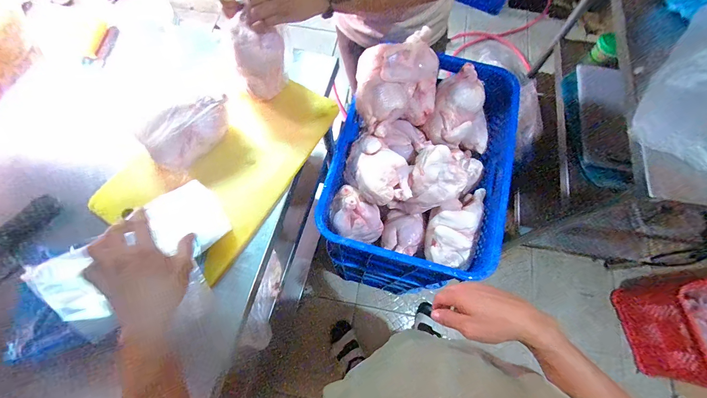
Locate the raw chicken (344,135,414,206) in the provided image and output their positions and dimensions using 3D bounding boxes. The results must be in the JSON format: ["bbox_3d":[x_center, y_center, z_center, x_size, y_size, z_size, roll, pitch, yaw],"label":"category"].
[{"bbox_3d":[0.051,-0.062,0.639,0.120,0.096,0.169,-20,72,-8],"label":"raw chicken"}]

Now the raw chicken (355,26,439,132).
[{"bbox_3d":[0.104,-0.262,0.659,0.234,0.115,0.171,-29,74,-11],"label":"raw chicken"}]

